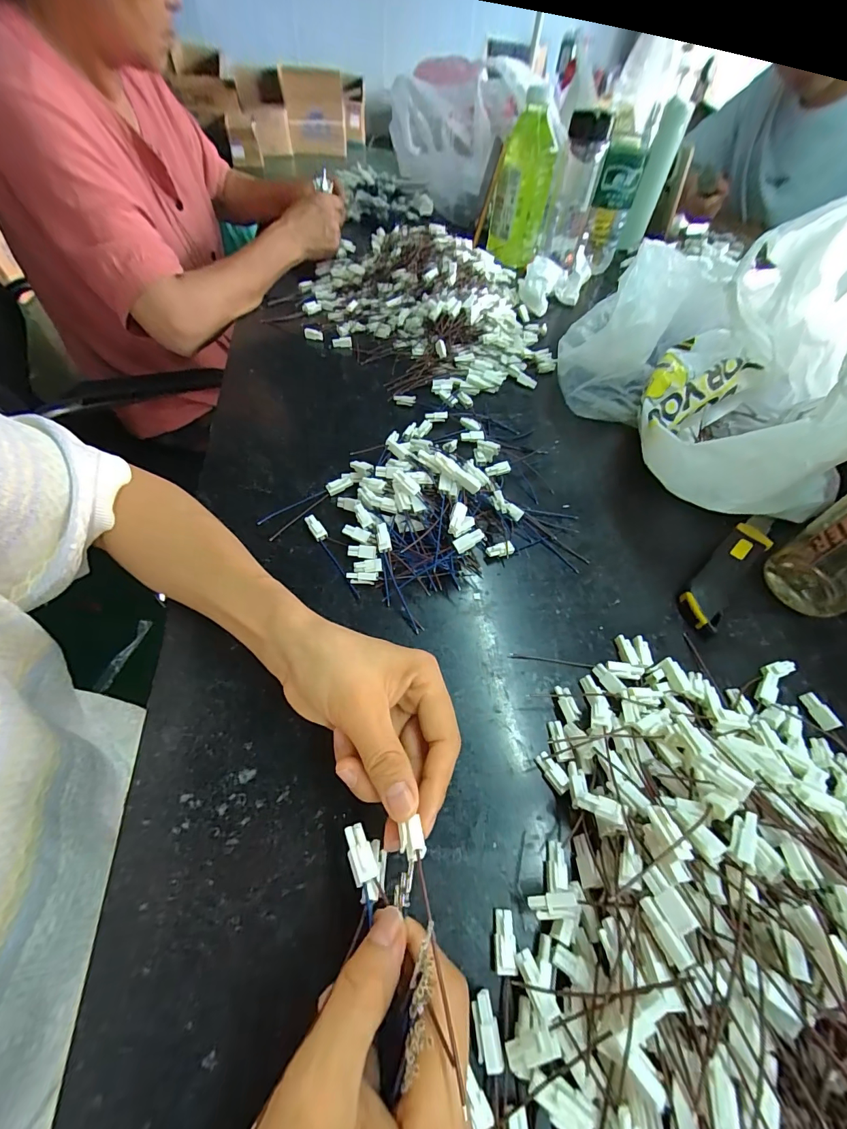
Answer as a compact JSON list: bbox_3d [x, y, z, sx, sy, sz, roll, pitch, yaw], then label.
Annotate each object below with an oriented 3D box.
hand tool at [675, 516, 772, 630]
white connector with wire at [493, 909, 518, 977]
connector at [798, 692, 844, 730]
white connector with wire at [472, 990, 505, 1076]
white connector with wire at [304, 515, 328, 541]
[{"bbox_3d":[0.273,-0.002,0.361,0.032,0.023,0.159,40,61,22],"label":"hand tool"},{"bbox_3d":[0.041,0.194,0.211,0.011,0.009,0.024,5,54,-1],"label":"white connector with wire"},{"bbox_3d":[0.285,0.105,0.293,0.013,0.008,0.025,-9,55,-11],"label":"connector"},{"bbox_3d":[0.029,0.218,0.192,0.011,0.009,0.026,-5,55,-8],"label":"white connector with wire"},{"bbox_3d":[-0.096,-0.032,0.362,0.011,0.012,0.026,-28,61,-23],"label":"white connector with wire"}]

